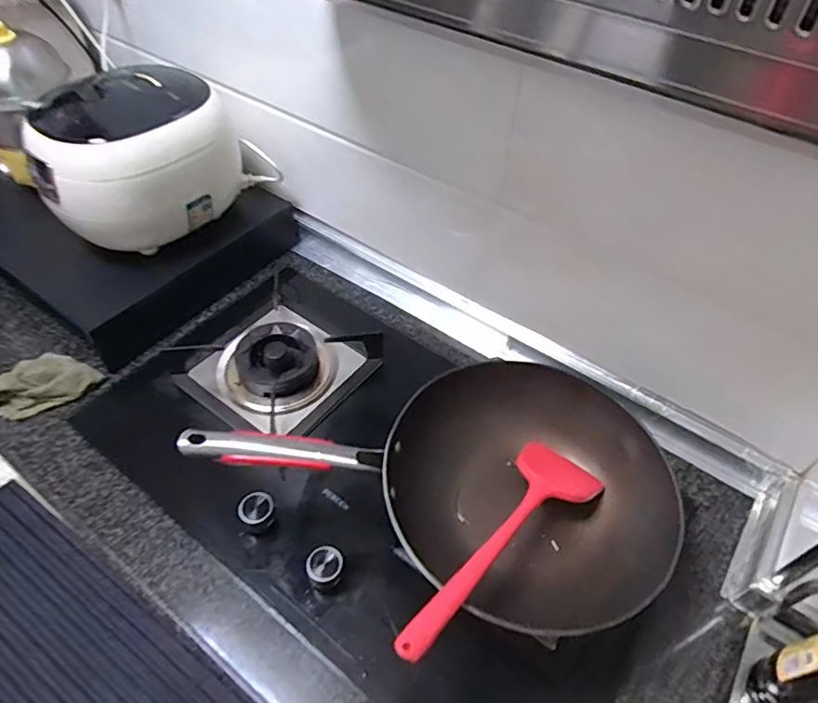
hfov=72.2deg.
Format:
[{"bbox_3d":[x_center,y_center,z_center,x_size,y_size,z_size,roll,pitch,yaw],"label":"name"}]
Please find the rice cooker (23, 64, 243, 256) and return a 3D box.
[{"bbox_3d":[-0.392,-0.278,0.818,0.257,0.193,0.196,-35,59,-29],"label":"rice cooker"}]

